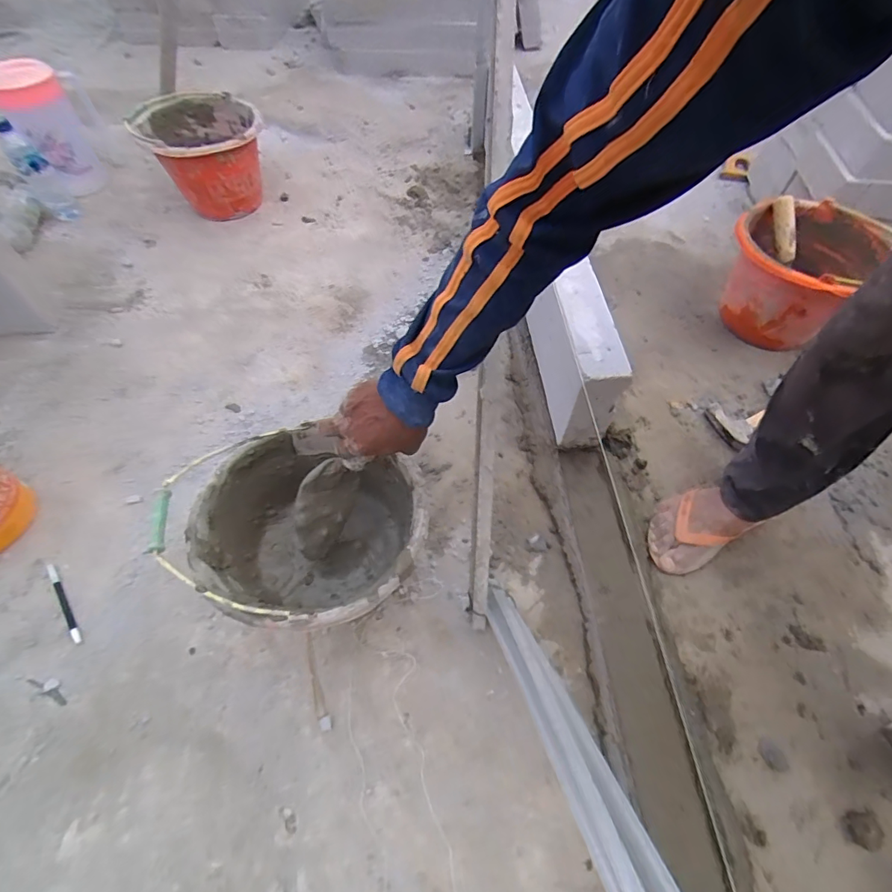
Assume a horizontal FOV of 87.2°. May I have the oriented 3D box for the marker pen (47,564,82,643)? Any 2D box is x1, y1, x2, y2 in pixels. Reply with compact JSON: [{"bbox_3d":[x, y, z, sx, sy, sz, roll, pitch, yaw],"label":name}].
[{"bbox_3d":[-0.577,0.234,0.706,0.012,0.009,0.149,-36,64,-20],"label":"marker pen"}]

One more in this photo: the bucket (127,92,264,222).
[{"bbox_3d":[-0.583,-0.711,1.178,0.254,0.207,0.272,0,58,0],"label":"bucket"}]

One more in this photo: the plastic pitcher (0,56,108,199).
[{"bbox_3d":[-0.981,-0.781,1.170,0.155,0.273,0.130,-31,63,-18],"label":"plastic pitcher"}]

